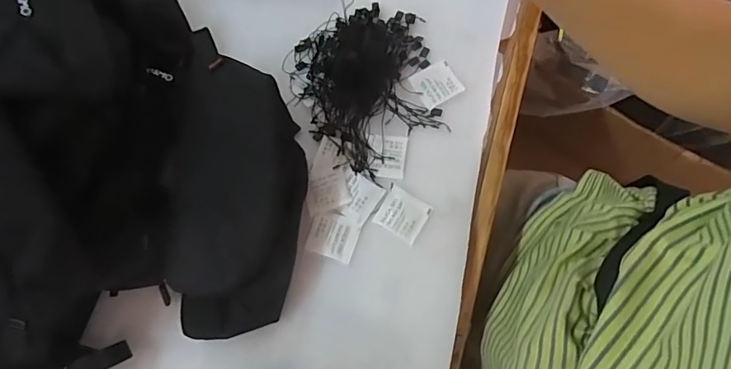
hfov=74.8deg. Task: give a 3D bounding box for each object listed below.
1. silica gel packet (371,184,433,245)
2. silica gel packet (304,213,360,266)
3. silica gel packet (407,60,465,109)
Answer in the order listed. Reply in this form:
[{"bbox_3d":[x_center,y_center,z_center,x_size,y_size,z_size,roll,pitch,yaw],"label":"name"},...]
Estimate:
[{"bbox_3d":[0.033,0.026,0.424,0.042,0.004,0.039,30,78,8],"label":"silica gel packet"},{"bbox_3d":[-0.029,0.045,0.422,0.043,0.004,0.038,19,77,5],"label":"silica gel packet"},{"bbox_3d":[0.069,-0.097,0.461,0.041,0.004,0.041,-30,77,-7],"label":"silica gel packet"}]

